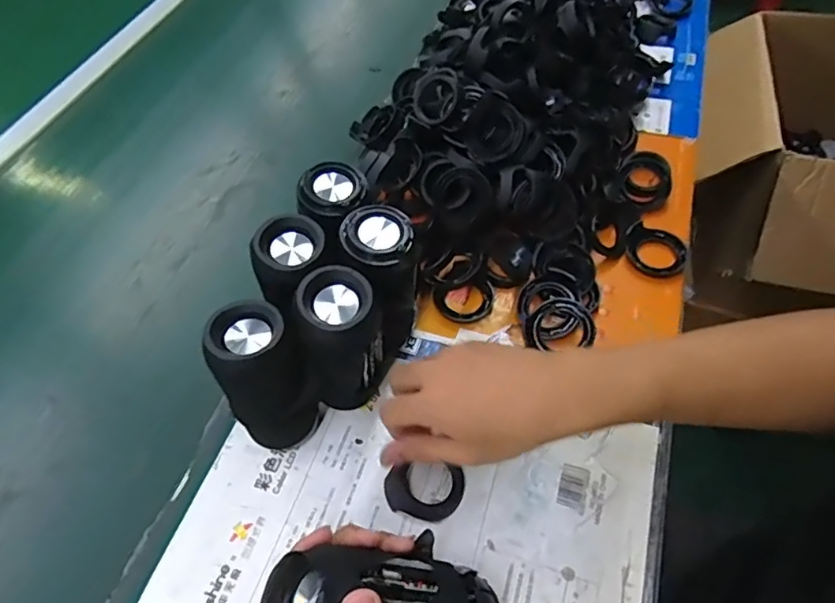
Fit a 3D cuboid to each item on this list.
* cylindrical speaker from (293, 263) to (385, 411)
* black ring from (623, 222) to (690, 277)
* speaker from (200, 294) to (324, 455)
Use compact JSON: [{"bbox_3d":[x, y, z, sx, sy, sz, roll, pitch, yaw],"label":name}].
[{"bbox_3d":[-0.059,0.036,0.465,0.058,0.138,0.059,-2,56,3],"label":"cylindrical speaker"},{"bbox_3d":[0.253,-0.057,0.591,0.064,0.015,0.057,26,62,20],"label":"black ring"},{"bbox_3d":[-0.115,0.068,0.456,0.065,0.150,0.069,24,61,19],"label":"speaker"}]

